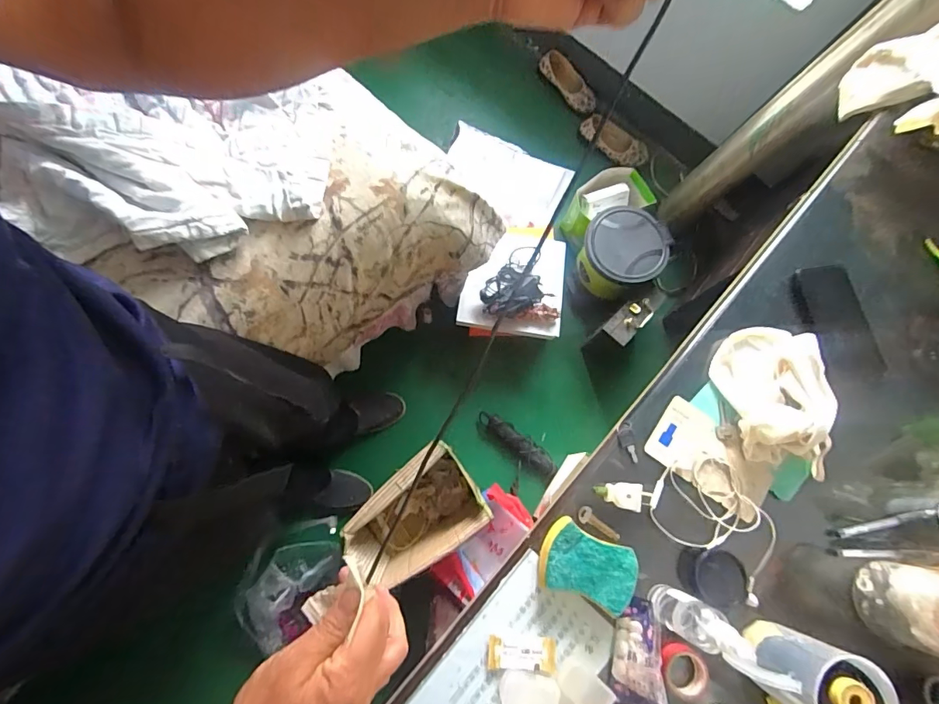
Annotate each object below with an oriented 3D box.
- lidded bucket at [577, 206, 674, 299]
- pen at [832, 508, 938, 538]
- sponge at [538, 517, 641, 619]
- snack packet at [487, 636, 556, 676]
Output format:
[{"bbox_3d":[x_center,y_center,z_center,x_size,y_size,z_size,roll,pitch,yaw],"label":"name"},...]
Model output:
[{"bbox_3d":[0.425,-0.272,1.327,0.223,0.190,0.202,41,77,6],"label":"lidded bucket"},{"bbox_3d":[0.512,0.211,0.569,0.138,0.011,0.012,-10,77,-7],"label":"pen"},{"bbox_3d":[0.133,0.239,0.515,0.102,0.025,0.073,21,76,1],"label":"sponge"},{"bbox_3d":[0.058,0.331,0.505,0.073,0.008,0.033,5,76,-3],"label":"snack packet"}]

